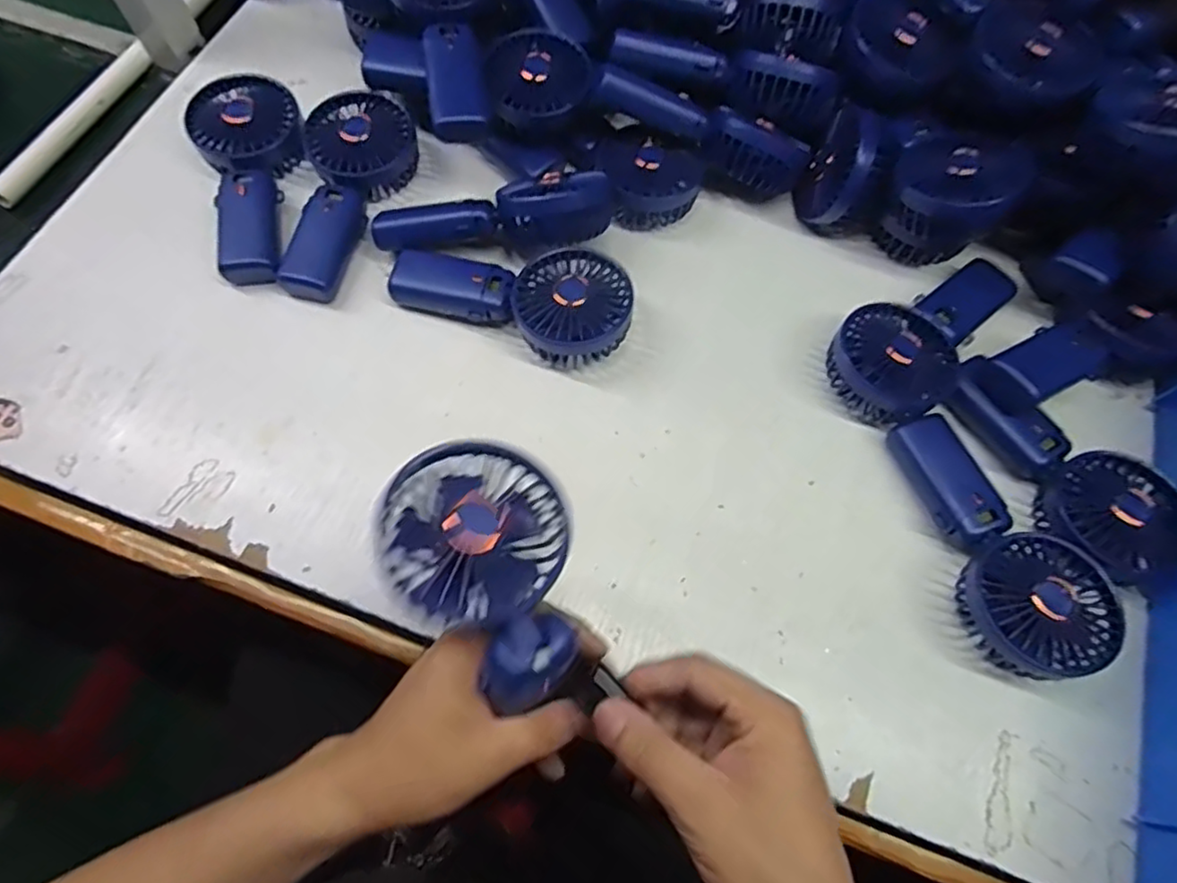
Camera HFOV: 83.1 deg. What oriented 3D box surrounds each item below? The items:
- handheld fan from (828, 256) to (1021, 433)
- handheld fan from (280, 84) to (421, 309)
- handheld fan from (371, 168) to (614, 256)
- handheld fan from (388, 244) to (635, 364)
[{"bbox_3d":[0.256,-0.088,0.505,0.081,0.046,0.173,42,70,15],"label":"handheld fan"},{"bbox_3d":[-0.202,-0.198,0.528,0.081,0.044,0.183,20,66,6],"label":"handheld fan"},{"bbox_3d":[-0.072,-0.174,0.506,0.175,0.069,0.048,2,65,-2],"label":"handheld fan"},{"bbox_3d":[-0.053,-0.114,0.496,0.174,0.047,0.081,23,67,8],"label":"handheld fan"}]

